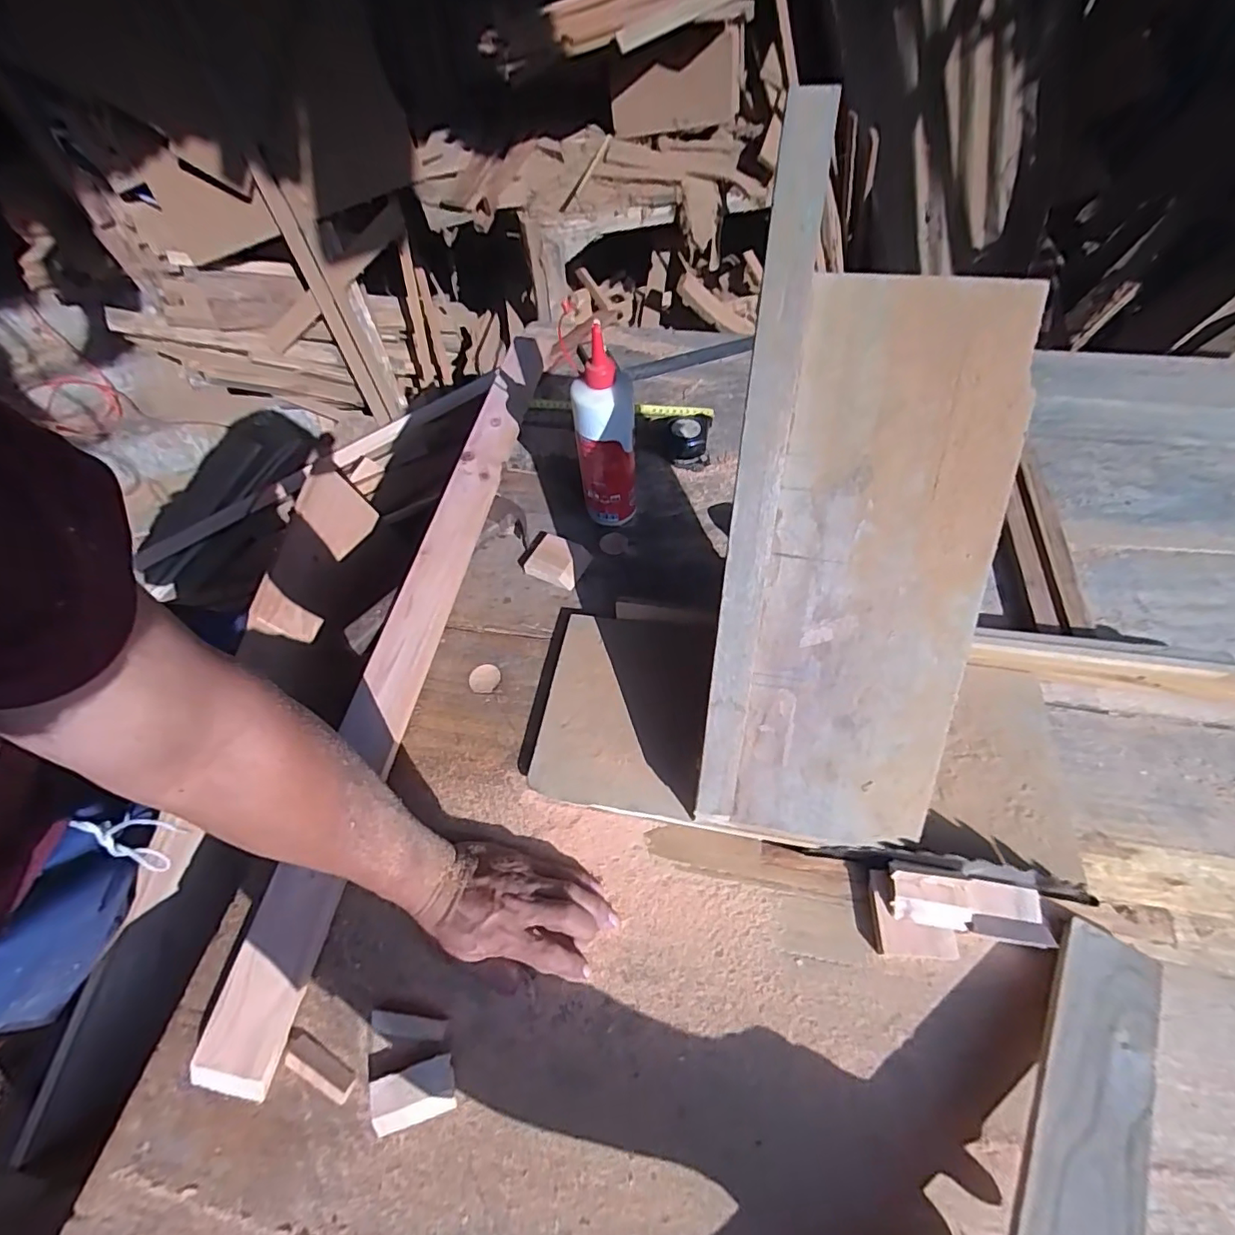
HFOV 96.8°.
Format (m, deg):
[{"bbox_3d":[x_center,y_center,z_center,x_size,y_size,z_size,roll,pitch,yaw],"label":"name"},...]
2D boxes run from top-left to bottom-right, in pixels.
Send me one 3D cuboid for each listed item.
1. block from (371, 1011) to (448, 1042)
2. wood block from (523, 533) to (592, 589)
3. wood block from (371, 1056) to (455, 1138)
[{"bbox_3d":[-0.162,0.317,0.424,0.059,0.004,0.015,4,57,5],"label":"block"},{"bbox_3d":[-0.073,-0.068,0.662,0.067,0.024,0.058,20,60,15],"label":"wood block"},{"bbox_3d":[-0.149,0.348,0.399,0.061,0.012,0.033,-15,58,-7],"label":"wood block"}]

